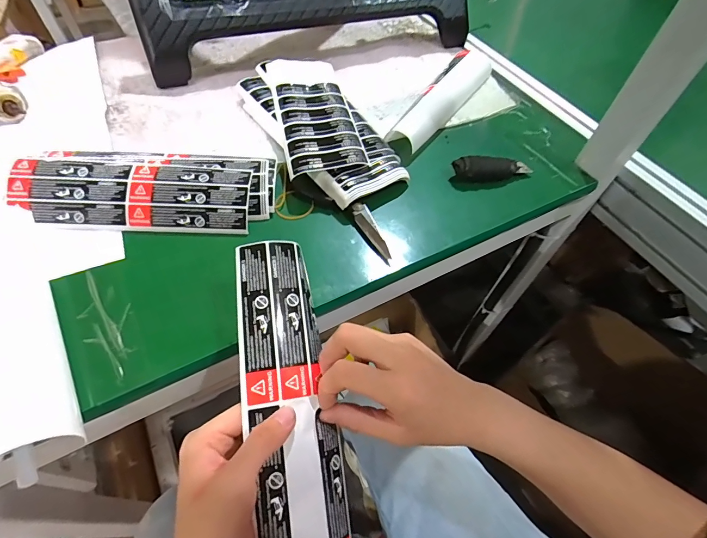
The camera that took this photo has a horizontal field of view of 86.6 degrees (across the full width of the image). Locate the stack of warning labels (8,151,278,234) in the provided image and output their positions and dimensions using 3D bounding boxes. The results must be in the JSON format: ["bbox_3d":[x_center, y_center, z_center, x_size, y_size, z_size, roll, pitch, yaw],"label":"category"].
[{"bbox_3d":[-0.214,-0.086,0.398,0.255,0.037,0.091,1,55,-1],"label":"stack of warning labels"}]

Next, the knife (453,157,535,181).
[{"bbox_3d":[0.166,-0.122,0.445,0.093,0.026,0.021,-4,55,-5],"label":"knife"}]

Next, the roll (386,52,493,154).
[{"bbox_3d":[0.131,-0.244,0.524,0.053,0.029,0.262,28,59,17],"label":"roll"}]

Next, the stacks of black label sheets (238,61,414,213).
[{"bbox_3d":[-0.043,-0.179,0.466,0.131,0.034,0.261,-21,58,-16],"label":"stacks of black label sheets"}]

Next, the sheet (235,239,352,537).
[{"bbox_3d":[-0.046,0.095,0.274,0.062,0.012,0.238,-4,75,-24],"label":"sheet"}]

